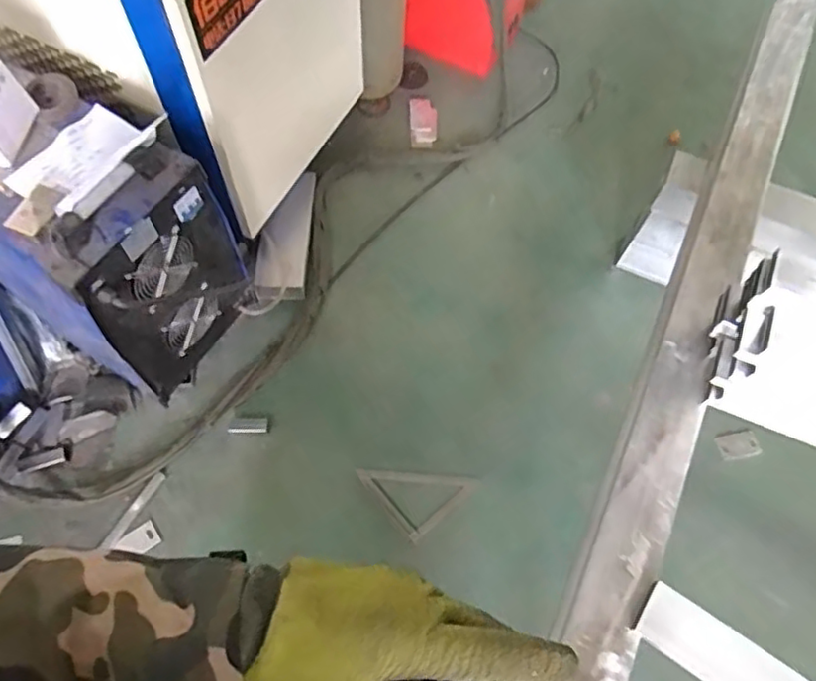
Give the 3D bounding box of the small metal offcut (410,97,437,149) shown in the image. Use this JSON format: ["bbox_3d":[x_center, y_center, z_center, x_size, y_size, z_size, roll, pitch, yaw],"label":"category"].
[{"bbox_3d":[0.045,-0.623,1.809,0.077,0.014,0.178,-1,65,-3],"label":"small metal offcut"}]

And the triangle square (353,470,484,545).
[{"bbox_3d":[0.023,0.311,1.390,0.190,0.028,0.192,-36,71,-17],"label":"triangle square"}]

